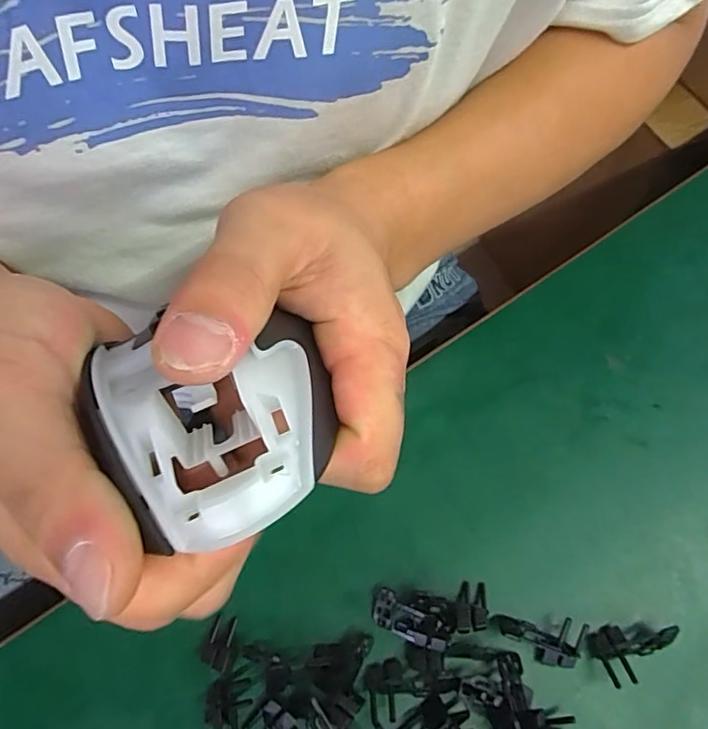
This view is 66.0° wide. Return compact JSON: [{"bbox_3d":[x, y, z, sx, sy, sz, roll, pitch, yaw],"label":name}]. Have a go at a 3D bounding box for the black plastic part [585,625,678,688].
[{"bbox_3d":[0.145,0.148,0.281,0.043,0.014,0.026,-18,65,11],"label":"black plastic part"}]

